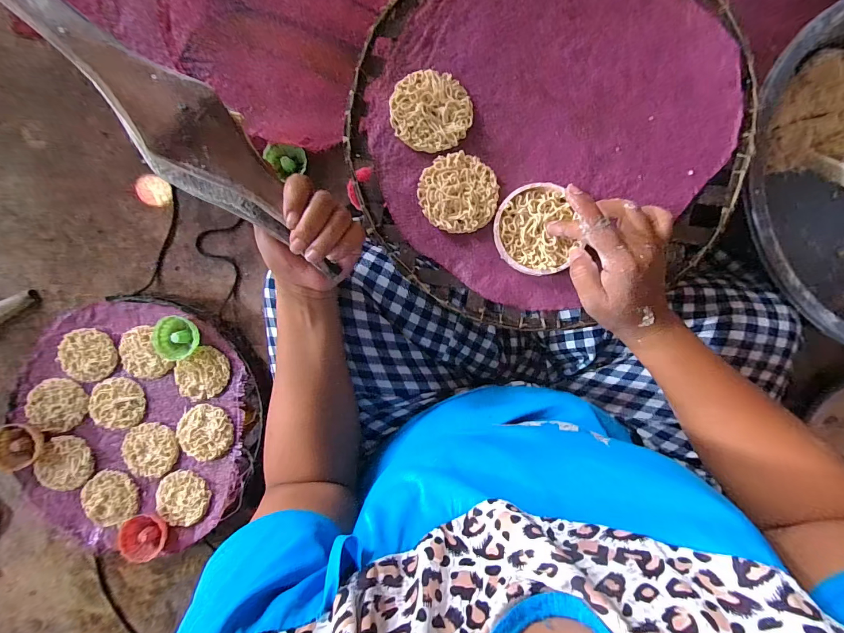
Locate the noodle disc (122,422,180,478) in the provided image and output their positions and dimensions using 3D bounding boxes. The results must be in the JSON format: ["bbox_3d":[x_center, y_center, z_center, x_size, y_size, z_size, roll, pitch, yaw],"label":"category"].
[{"bbox_3d":[-0.388,0.191,0.532,0.076,0.014,0.069,34,87,7],"label":"noodle disc"}]

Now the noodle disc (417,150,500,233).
[{"bbox_3d":[0.035,-0.119,0.359,0.073,0.010,0.073,0,84,4],"label":"noodle disc"}]

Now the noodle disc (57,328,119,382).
[{"bbox_3d":[-0.475,0.055,0.529,0.073,0.012,0.072,-1,93,-15],"label":"noodle disc"}]

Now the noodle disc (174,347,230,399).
[{"bbox_3d":[-0.315,0.083,0.535,0.079,0.015,0.066,-28,97,2],"label":"noodle disc"}]

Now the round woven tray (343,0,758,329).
[{"bbox_3d":[0.117,-0.183,0.356,0.370,0.057,0.347,0,84,4],"label":"round woven tray"}]

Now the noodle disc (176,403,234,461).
[{"bbox_3d":[-0.309,0.164,0.530,0.080,0.010,0.072,17,85,5],"label":"noodle disc"}]

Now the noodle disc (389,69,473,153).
[{"bbox_3d":[0.009,-0.196,0.356,0.075,0.006,0.075,0,94,-3],"label":"noodle disc"}]

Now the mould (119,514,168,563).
[{"bbox_3d":[-0.390,0.307,0.519,0.062,0.015,0.060,0,84,4],"label":"mould"}]

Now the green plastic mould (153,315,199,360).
[{"bbox_3d":[-0.348,0.031,0.526,0.064,0.026,0.058,-10,83,3],"label":"green plastic mould"}]

